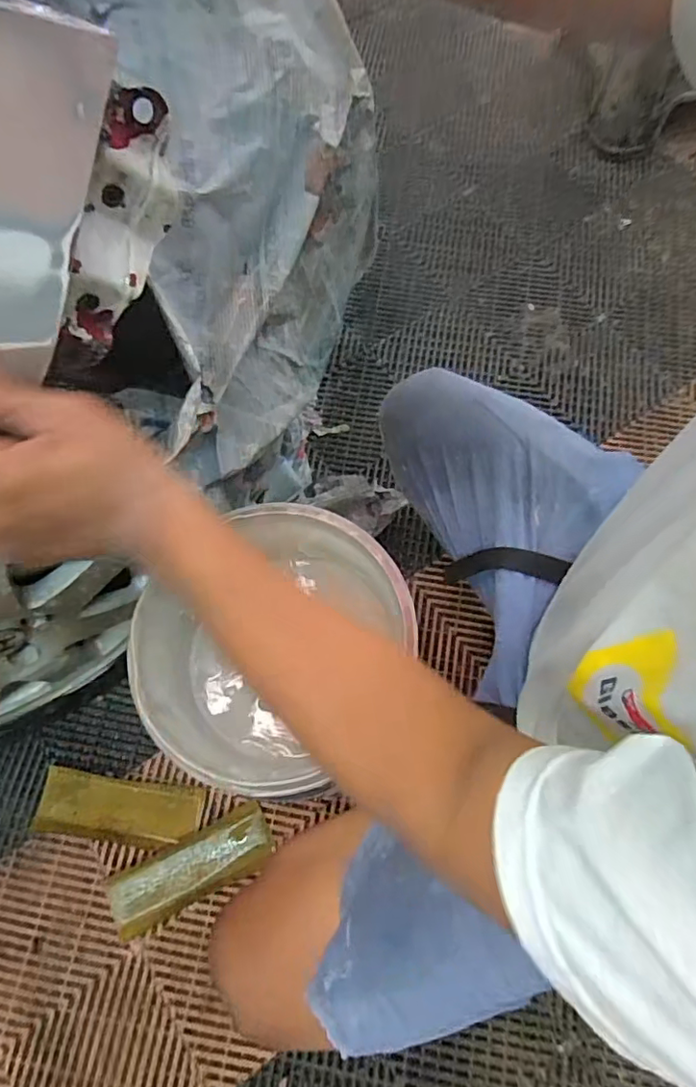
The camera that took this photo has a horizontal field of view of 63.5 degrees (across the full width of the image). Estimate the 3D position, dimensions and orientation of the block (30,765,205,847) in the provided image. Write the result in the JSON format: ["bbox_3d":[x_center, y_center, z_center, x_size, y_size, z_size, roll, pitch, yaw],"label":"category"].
[{"bbox_3d":[-0.329,0.382,0.808,0.234,0.012,0.084,8,71,2],"label":"block"}]

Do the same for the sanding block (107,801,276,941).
[{"bbox_3d":[-0.216,0.450,0.780,0.225,0.016,0.079,-26,73,-9],"label":"sanding block"}]

